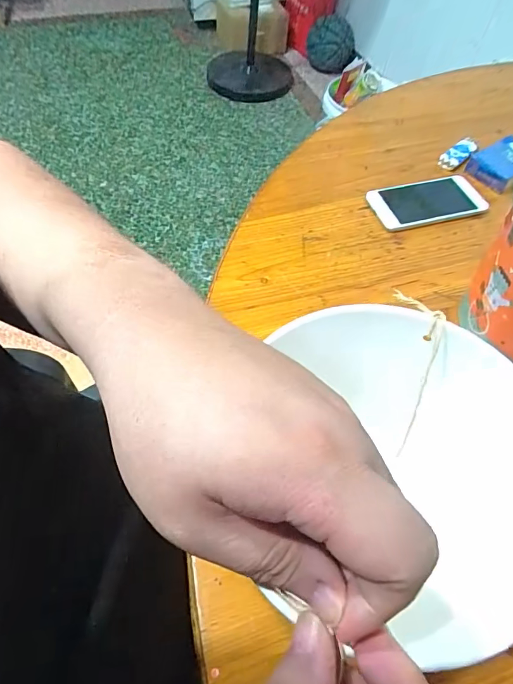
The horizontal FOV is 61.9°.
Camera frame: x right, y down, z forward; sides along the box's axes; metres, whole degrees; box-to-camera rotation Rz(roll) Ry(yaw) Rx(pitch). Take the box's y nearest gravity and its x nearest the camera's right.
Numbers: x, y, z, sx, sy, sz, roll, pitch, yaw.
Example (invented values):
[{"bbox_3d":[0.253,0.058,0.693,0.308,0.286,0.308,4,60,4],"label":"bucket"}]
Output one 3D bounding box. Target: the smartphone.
[{"bbox_3d":[0.196,-0.162,0.493,0.129,0.009,0.063,-13,59,-9],"label":"smartphone"}]

